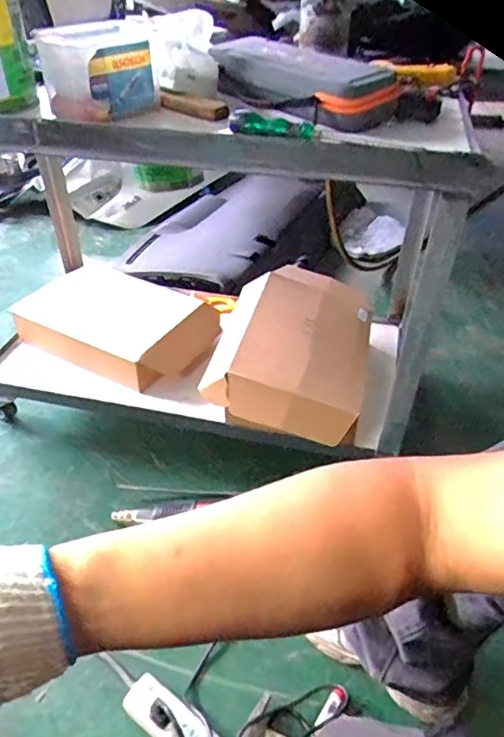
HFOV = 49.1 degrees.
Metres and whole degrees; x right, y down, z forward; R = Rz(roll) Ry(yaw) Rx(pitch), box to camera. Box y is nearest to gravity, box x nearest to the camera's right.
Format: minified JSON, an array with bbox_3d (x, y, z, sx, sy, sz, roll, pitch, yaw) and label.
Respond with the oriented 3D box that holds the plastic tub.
[{"bbox_3d":[-0.226,-0.449,0.824,0.160,0.106,0.173,-6,39,-9],"label":"plastic tub"}]

